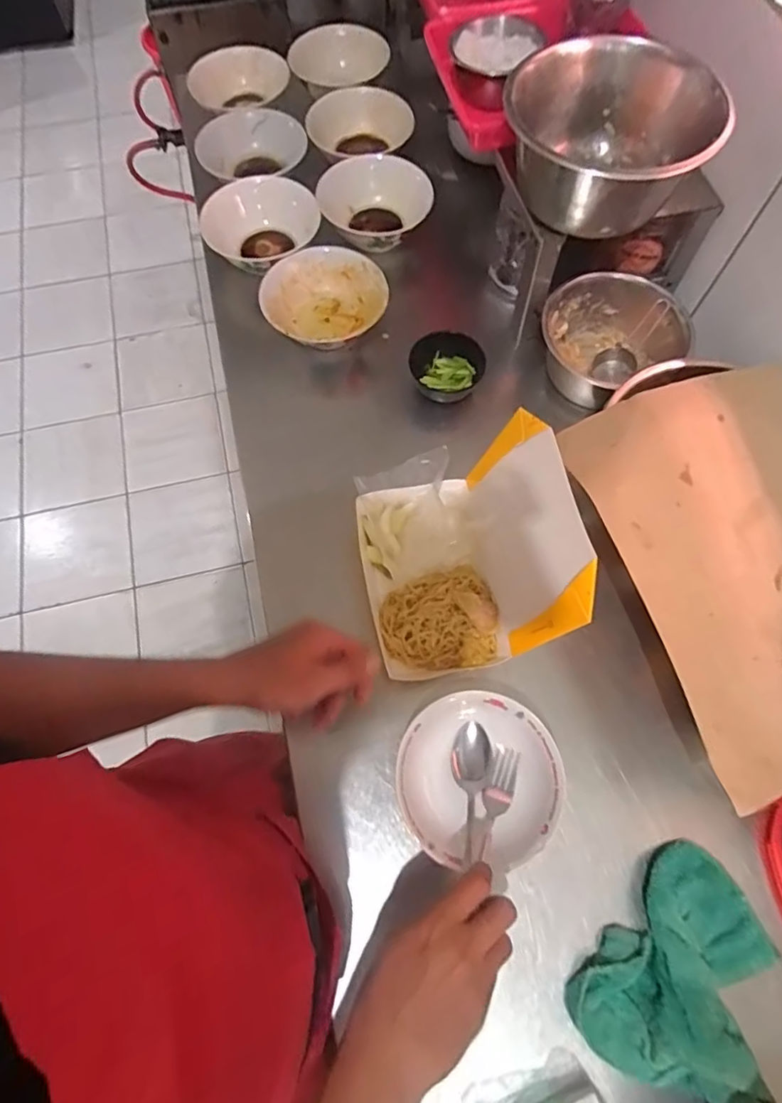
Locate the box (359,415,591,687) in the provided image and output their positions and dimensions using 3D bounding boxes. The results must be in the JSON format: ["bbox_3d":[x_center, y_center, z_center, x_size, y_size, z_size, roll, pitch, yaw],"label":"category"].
[{"bbox_3d":[0.063,0.000,0.510,0.170,0.175,0.196,-11,69,-4],"label":"box"}]

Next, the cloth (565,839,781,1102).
[{"bbox_3d":[0.251,0.355,0.444,0.140,0.037,0.178,41,74,14],"label":"cloth"}]

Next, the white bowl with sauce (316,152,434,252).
[{"bbox_3d":[-0.019,-0.483,0.766,0.137,0.070,0.151,-20,70,-8],"label":"white bowl with sauce"}]

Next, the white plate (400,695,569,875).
[{"bbox_3d":[0.079,0.208,0.498,0.141,0.047,0.138,0,69,0],"label":"white plate"}]

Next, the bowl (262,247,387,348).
[{"bbox_3d":[-0.085,-0.320,0.711,0.154,0.066,0.139,-15,69,-6],"label":"bowl"}]

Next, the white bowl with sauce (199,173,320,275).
[{"bbox_3d":[-0.175,-0.446,0.758,0.152,0.065,0.144,0,69,0],"label":"white bowl with sauce"}]

